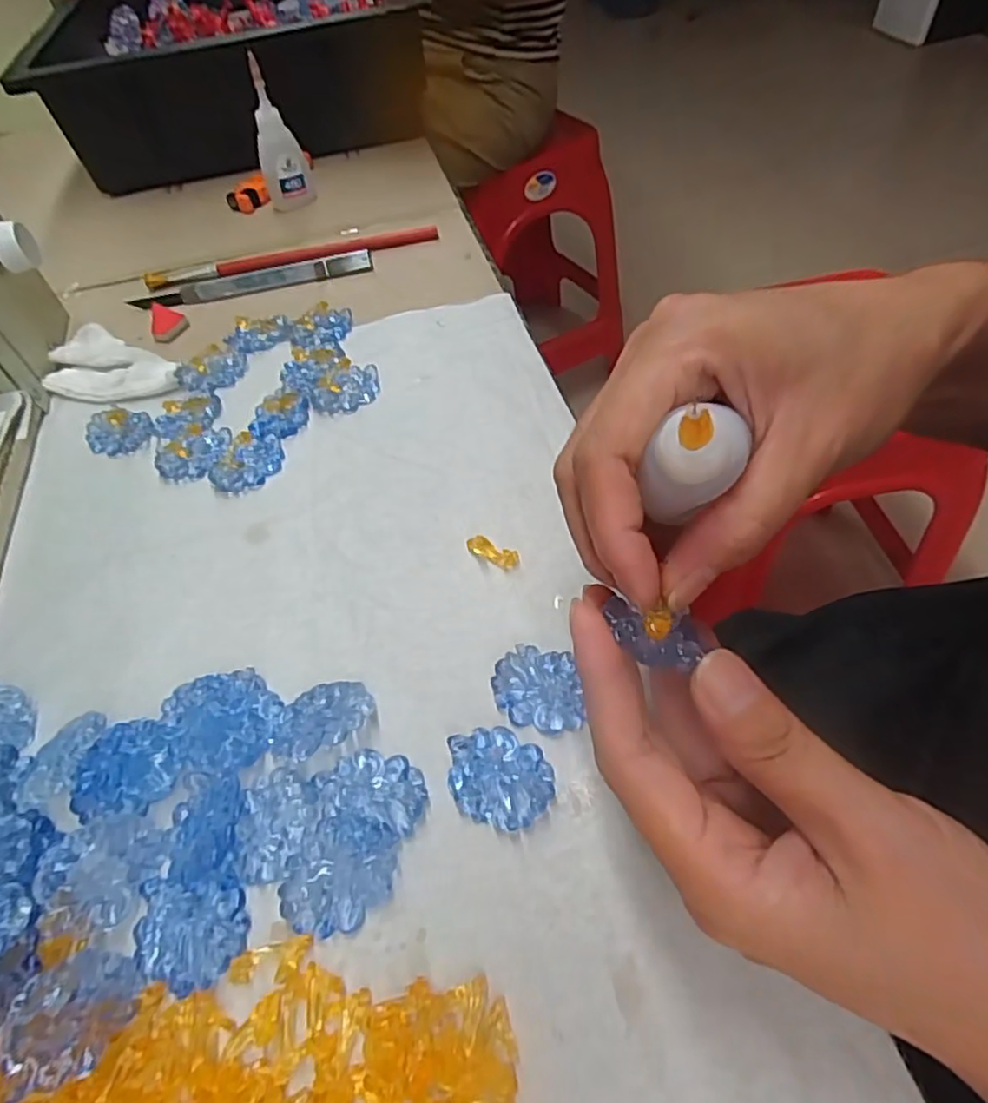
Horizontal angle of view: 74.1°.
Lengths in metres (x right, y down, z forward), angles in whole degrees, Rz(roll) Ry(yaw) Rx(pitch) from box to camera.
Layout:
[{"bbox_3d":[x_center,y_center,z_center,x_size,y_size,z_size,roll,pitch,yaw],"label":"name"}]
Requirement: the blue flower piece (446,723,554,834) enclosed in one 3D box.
[{"bbox_3d":[0.001,0.075,0.219,0.037,0.004,0.030,21,58,21],"label":"blue flower piece"}]

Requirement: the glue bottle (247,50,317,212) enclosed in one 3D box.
[{"bbox_3d":[-0.155,-0.298,0.471,0.035,0.092,0.027,-18,52,-7],"label":"glue bottle"}]

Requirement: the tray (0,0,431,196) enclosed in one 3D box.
[{"bbox_3d":[-0.233,-0.491,0.631,0.285,0.105,0.439,-12,52,-2],"label":"tray"}]

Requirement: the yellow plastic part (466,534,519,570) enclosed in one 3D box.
[{"bbox_3d":[-0.001,0.000,0.273,0.024,0.004,0.008,21,58,22],"label":"yellow plastic part"}]

